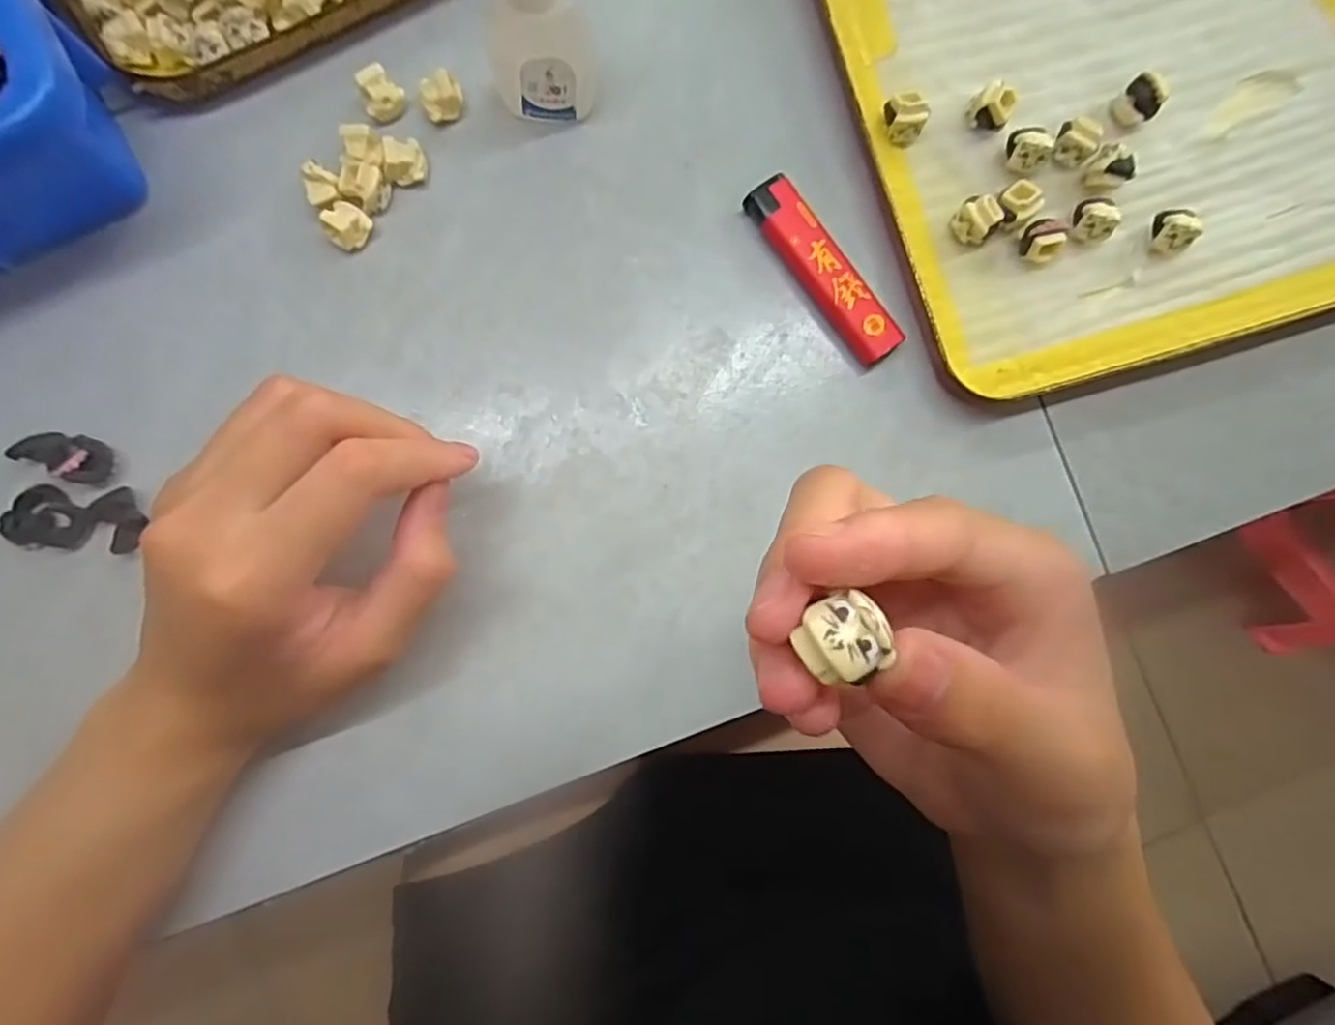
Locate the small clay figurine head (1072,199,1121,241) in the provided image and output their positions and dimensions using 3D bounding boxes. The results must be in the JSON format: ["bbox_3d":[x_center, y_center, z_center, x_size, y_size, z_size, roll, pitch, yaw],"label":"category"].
[{"bbox_3d":[0.164,-0.113,0.260,0.012,0.014,0.016,-32,91,-4],"label":"small clay figurine head"}]

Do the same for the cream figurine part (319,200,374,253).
[{"bbox_3d":[-0.117,-0.104,0.243,0.014,0.013,0.015,0,89,-4],"label":"cream figurine part"}]

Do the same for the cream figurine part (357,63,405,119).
[{"bbox_3d":[-0.105,-0.153,0.245,0.014,0.012,0.014,0,89,-4],"label":"cream figurine part"}]

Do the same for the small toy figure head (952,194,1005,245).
[{"bbox_3d":[0.119,-0.112,0.258,0.015,0.012,0.016,0,89,-4],"label":"small toy figure head"}]

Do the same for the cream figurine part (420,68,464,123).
[{"bbox_3d":[-0.083,-0.153,0.248,0.015,0.013,0.011,-29,91,-4],"label":"cream figurine part"}]

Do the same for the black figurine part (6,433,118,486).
[{"bbox_3d":[-0.209,-0.020,0.234,0.028,0.012,0.015,13,88,-4],"label":"black figurine part"}]

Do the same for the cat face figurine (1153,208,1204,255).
[{"bbox_3d":[0.196,-0.109,0.259,0.013,0.014,0.016,-27,91,-4],"label":"cat face figurine"}]

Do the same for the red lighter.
[{"bbox_3d":[0.059,-0.092,0.256,0.018,0.012,0.078,-36,92,-4],"label":"red lighter"}]

